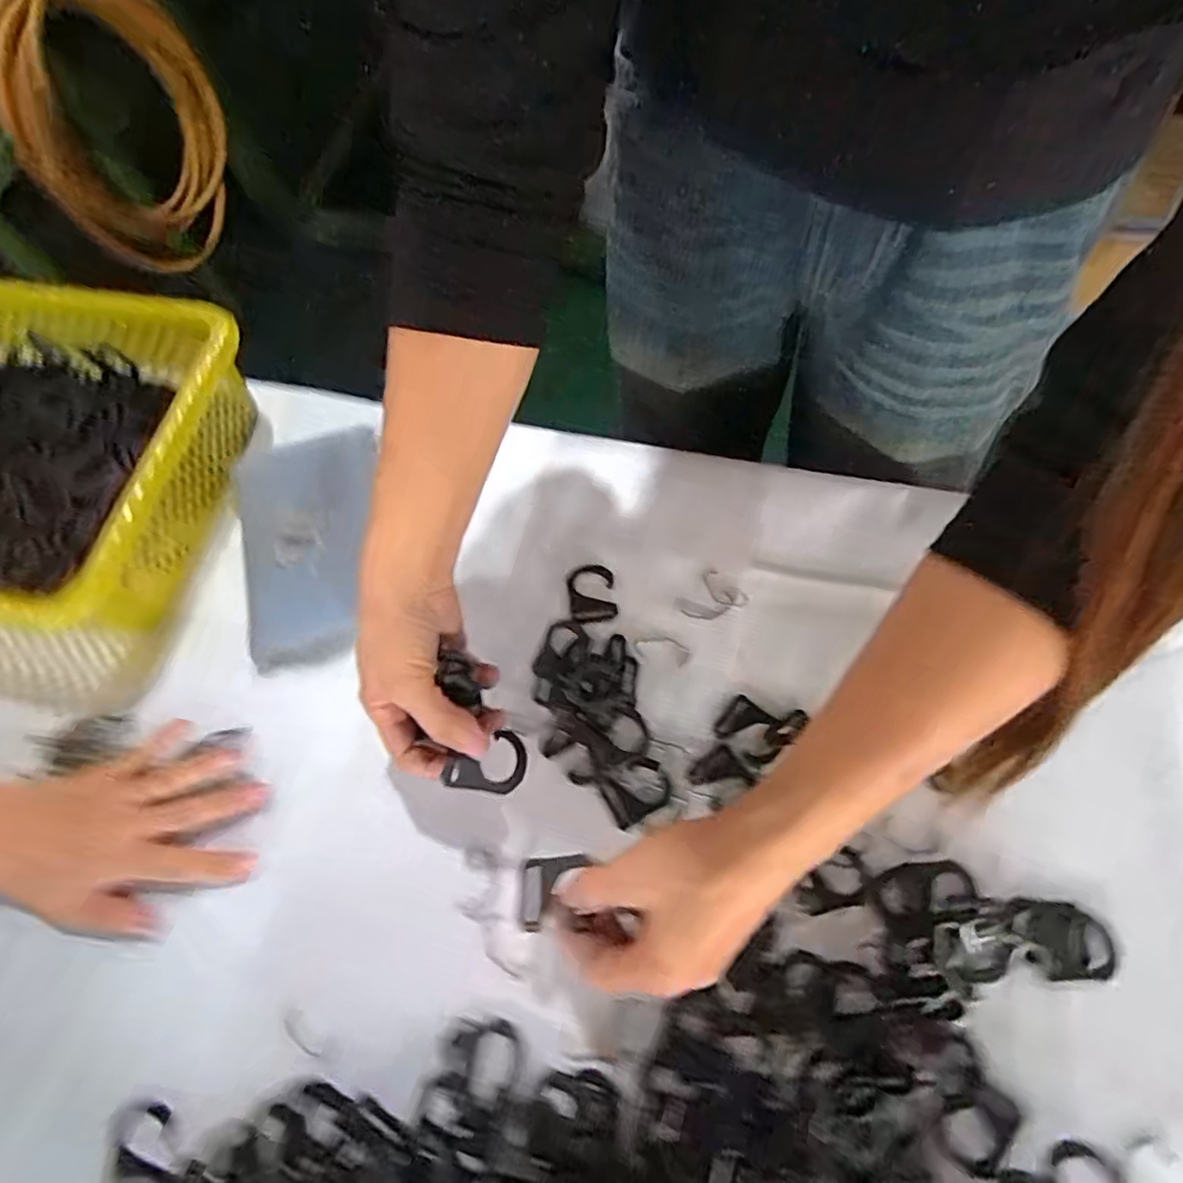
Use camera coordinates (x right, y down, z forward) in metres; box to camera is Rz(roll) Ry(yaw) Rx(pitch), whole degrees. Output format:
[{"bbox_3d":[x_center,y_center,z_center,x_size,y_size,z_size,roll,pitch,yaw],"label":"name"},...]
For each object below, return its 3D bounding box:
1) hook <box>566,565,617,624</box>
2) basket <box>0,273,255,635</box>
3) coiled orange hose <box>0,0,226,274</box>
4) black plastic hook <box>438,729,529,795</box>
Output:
[{"bbox_3d":[0.000,0.001,0.462,0.033,0.004,0.045,-6,66,1],"label":"hook"},{"bbox_3d":[-0.449,-0.104,0.492,0.347,0.088,0.258,6,67,6],"label":"basket"},{"bbox_3d":[-0.757,-0.760,1.066,0.054,0.404,0.365,22,71,12],"label":"coiled orange hose"},{"bbox_3d":[-0.057,0.092,0.352,0.040,0.010,0.034,7,67,7],"label":"black plastic hook"}]

